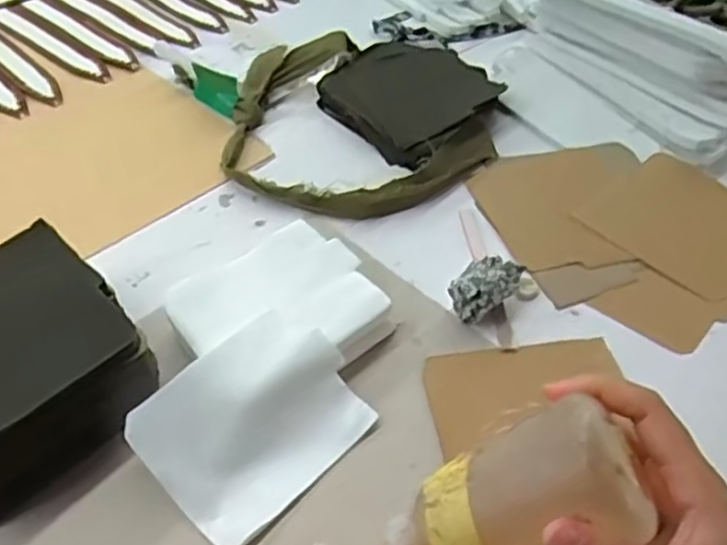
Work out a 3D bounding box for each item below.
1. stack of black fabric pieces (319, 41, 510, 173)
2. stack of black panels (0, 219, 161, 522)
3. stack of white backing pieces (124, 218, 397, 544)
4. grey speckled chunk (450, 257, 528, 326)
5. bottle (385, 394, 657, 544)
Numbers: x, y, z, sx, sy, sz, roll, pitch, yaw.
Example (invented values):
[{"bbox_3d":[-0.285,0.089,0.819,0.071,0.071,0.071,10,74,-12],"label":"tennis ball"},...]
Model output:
[{"bbox_3d":[0.053,-0.177,0.688,0.161,0.033,0.159,-34,56,-30],"label":"stack of black fabric pieces"},{"bbox_3d":[-0.217,0.058,0.433,0.134,0.064,0.139,-33,56,-30],"label":"stack of black panels"},{"bbox_3d":[-0.065,0.057,0.458,0.151,0.037,0.192,35,54,27],"label":"stack of white backing pieces"},{"bbox_3d":[0.087,0.014,0.508,0.038,0.034,0.049,30,52,23],"label":"grey speckled chunk"},{"bbox_3d":[0.053,0.118,0.327,0.154,0.052,0.057,-34,44,22],"label":"bottle"}]

